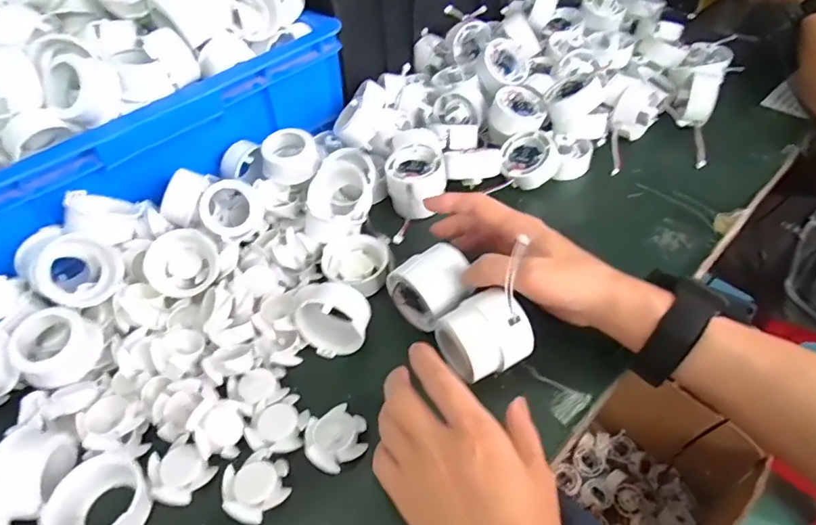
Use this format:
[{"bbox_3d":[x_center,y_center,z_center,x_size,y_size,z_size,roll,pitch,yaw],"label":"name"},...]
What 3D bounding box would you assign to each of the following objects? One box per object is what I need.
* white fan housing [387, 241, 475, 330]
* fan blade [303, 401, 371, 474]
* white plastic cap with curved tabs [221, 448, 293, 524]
[{"bbox_3d":[0.020,0.018,0.394,0.049,0.049,0.055,-32,53,-22],"label":"white fan housing"},{"bbox_3d":[-0.047,0.116,0.339,0.040,0.011,0.037,-17,49,-11],"label":"fan blade"},{"bbox_3d":[-0.096,0.139,0.322,0.041,0.009,0.038,-2,47,3],"label":"white plastic cap with curved tabs"}]

